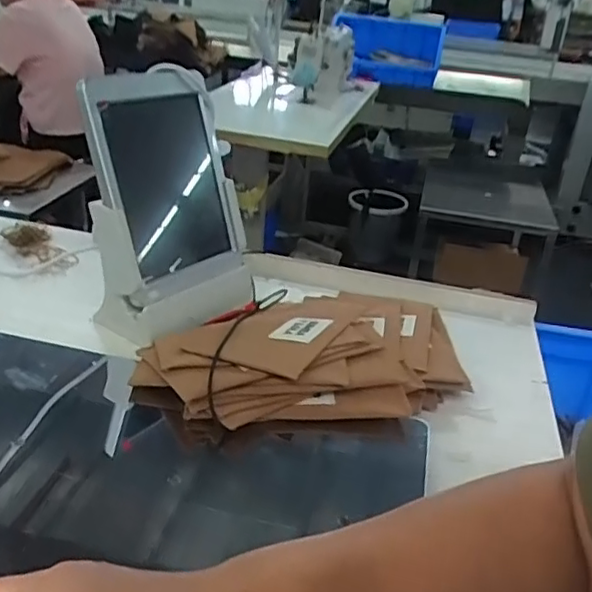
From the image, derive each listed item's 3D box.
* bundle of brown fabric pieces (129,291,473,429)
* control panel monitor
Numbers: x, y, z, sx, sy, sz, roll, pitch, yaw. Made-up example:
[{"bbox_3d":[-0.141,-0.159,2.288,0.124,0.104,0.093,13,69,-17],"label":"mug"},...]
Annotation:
[{"bbox_3d":[0.012,0.035,0.591,0.296,0.034,0.252,2,29,-7],"label":"bundle of brown fabric pieces"},{"bbox_3d":[-0.128,-0.091,0.630,0.052,0.250,0.163,2,16,41],"label":"control panel monitor"}]

